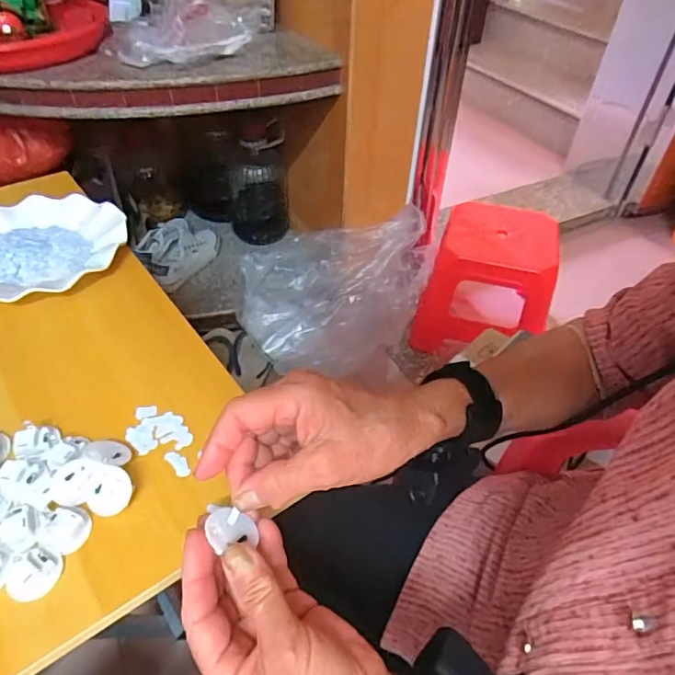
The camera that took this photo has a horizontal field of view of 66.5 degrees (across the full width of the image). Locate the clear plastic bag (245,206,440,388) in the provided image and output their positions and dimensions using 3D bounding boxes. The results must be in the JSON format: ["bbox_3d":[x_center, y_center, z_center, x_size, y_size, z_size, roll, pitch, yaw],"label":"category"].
[{"bbox_3d":[-0.003,-0.089,1.176,0.432,0.262,0.323,-2,45,-5],"label":"clear plastic bag"}]

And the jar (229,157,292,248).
[{"bbox_3d":[-0.217,-0.398,1.423,0.152,0.229,0.144,1,45,-1],"label":"jar"}]

